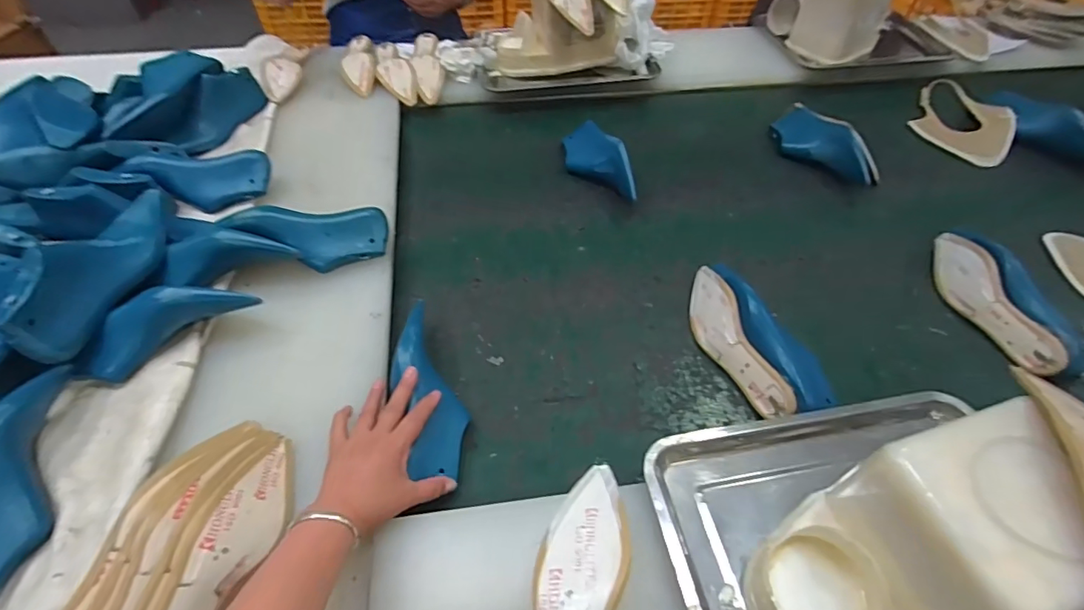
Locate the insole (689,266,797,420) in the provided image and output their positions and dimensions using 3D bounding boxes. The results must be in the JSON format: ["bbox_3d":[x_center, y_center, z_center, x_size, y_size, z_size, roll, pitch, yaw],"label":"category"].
[{"bbox_3d":[0.258,0.044,0.683,0.052,0.076,0.249,9,46,-41],"label":"insole"}]

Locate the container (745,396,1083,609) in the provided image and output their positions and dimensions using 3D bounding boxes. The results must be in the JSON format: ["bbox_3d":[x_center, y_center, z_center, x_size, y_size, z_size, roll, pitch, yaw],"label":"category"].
[{"bbox_3d":[0.290,0.197,0.403,0.216,0.183,0.139,-19,54,-15],"label":"container"}]

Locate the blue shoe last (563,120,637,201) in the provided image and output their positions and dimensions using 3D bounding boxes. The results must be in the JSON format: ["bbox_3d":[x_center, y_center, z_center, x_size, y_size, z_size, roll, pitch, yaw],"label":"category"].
[{"bbox_3d":[0.104,-0.250,0.900,0.060,0.071,0.211,-24,56,-19],"label":"blue shoe last"}]

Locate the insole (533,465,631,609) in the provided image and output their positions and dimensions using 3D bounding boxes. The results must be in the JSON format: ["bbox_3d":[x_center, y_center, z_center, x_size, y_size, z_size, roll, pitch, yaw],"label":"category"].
[{"bbox_3d":[0.028,0.239,0.383,0.071,0.036,0.244,6,51,4],"label":"insole"}]

